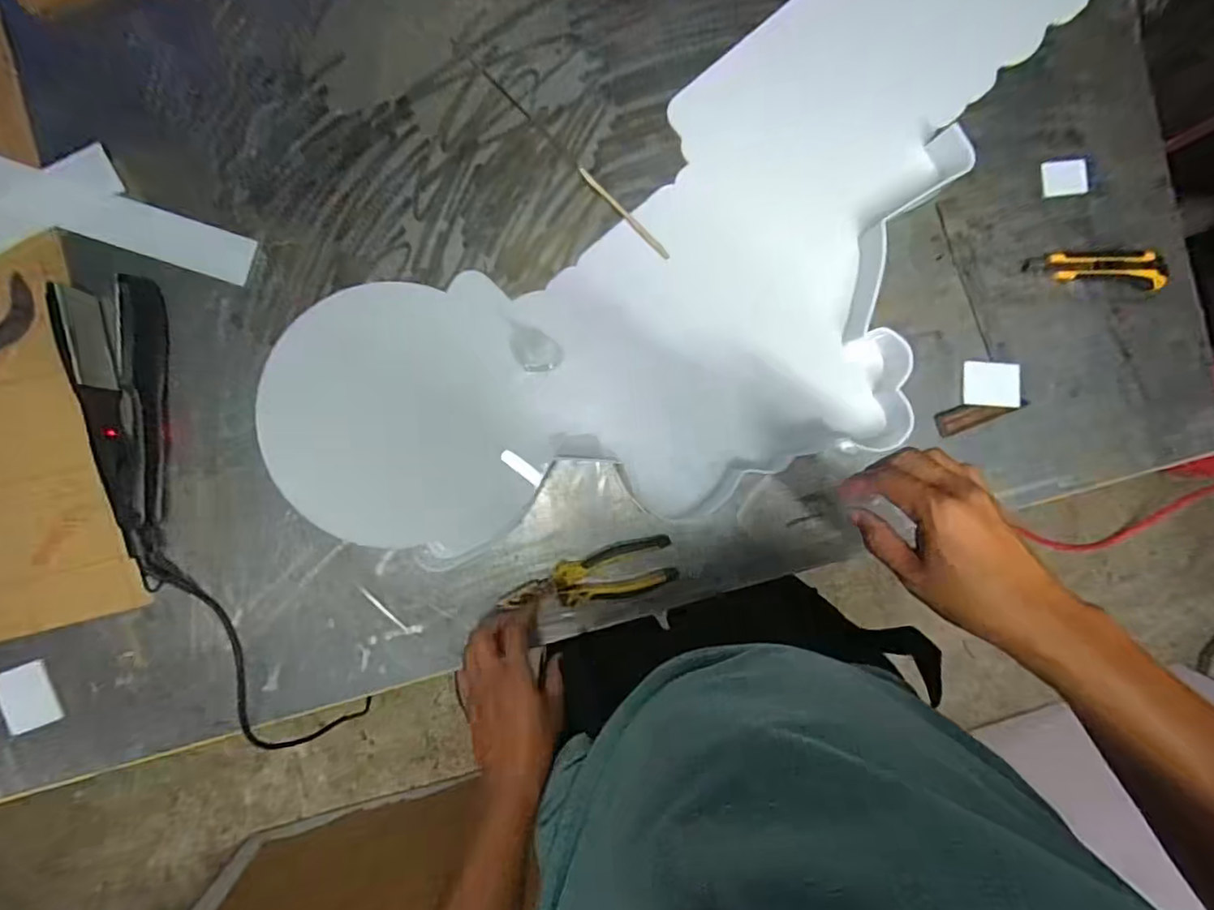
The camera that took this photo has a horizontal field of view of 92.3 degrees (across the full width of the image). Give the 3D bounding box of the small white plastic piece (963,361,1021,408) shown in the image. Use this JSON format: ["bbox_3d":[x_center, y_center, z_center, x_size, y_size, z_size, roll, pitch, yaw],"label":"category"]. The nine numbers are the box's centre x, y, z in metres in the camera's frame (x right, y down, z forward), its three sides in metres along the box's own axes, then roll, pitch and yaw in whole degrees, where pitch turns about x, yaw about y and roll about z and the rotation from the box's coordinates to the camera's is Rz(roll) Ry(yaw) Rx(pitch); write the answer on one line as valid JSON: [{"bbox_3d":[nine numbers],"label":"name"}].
[{"bbox_3d":[0.439,-0.081,0.665,0.062,0.009,0.049,3,90,-3],"label":"small white plastic piece"}]

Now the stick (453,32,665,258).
[{"bbox_3d":[-0.050,-0.333,0.635,0.324,0.005,0.009,45,88,-3],"label":"stick"}]

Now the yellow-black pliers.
[{"bbox_3d":[-0.018,0.135,0.631,0.186,0.029,0.061,-11,91,-3],"label":"yellow-black pliers"}]

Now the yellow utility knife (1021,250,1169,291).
[{"bbox_3d":[0.559,-0.216,0.665,0.162,0.011,0.041,5,90,-3],"label":"yellow utility knife"}]

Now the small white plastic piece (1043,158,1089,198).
[{"bbox_3d":[0.532,-0.322,0.677,0.052,0.006,0.042,-8,91,-3],"label":"small white plastic piece"}]

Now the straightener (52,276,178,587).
[{"bbox_3d":[-0.474,-0.022,0.575,0.069,0.051,0.293,-4,91,-3],"label":"straightener"}]

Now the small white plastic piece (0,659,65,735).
[{"bbox_3d":[-0.593,0.249,0.596,0.050,0.008,0.065,-19,90,-9],"label":"small white plastic piece"}]

